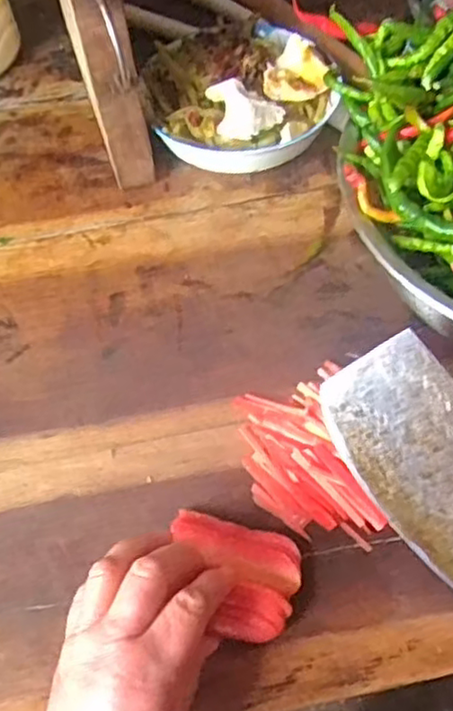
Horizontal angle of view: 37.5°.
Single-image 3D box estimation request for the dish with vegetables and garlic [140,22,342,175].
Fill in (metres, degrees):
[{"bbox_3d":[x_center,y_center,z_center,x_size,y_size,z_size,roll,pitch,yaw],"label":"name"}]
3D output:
[{"bbox_3d":[0.016,-0.232,0.597,0.161,0.076,0.157,-1,59,2],"label":"dish with vegetables and garlic"}]

